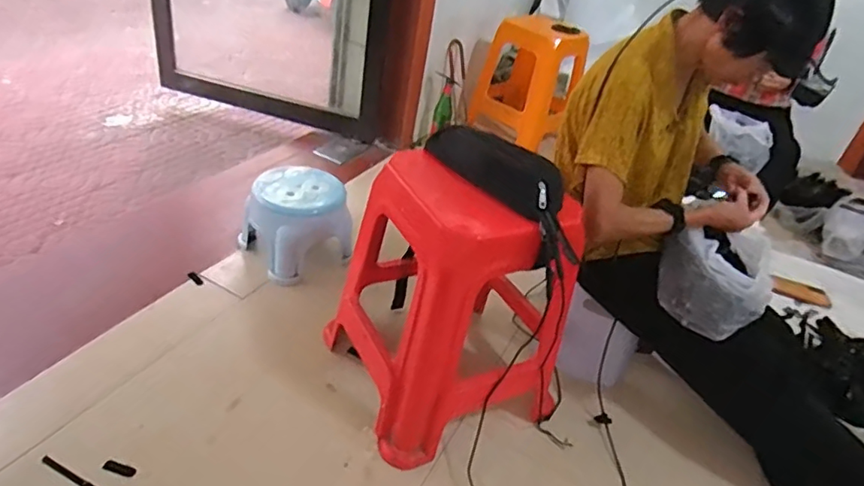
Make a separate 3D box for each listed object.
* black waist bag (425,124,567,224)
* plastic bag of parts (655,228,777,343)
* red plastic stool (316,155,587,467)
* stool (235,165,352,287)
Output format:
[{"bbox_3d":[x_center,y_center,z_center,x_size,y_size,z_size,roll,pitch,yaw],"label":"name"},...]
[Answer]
[{"bbox_3d":[0.105,-0.143,0.979,0.078,0.072,0.291,-24,48,-40],"label":"black waist bag"},{"bbox_3d":[0.554,0.048,1.084,0.190,0.122,0.244,29,39,23],"label":"plastic bag of parts"},{"bbox_3d":[0.029,0.091,1.093,0.345,0.490,0.403,-11,41,-29],"label":"red plastic stool"},{"bbox_3d":[-0.342,-0.052,1.412,0.237,0.197,0.223,8,35,-5],"label":"stool"}]

